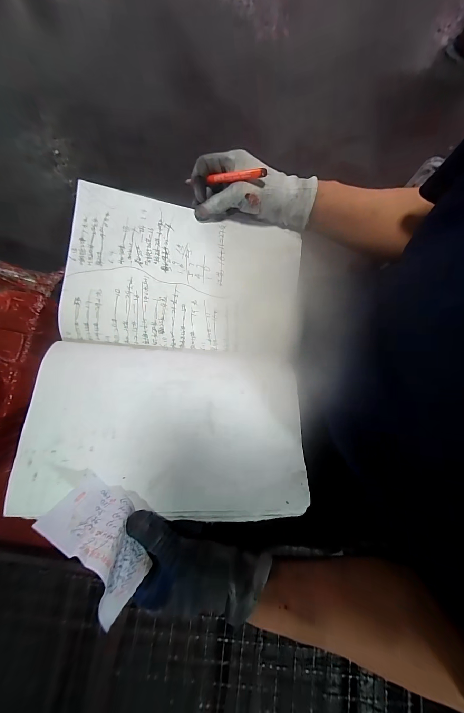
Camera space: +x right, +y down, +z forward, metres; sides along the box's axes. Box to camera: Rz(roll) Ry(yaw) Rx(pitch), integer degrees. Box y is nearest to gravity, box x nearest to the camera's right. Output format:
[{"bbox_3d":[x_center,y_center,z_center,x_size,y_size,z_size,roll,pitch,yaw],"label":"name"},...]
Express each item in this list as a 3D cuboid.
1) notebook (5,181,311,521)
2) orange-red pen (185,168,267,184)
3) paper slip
[{"bbox_3d":[-0.064,-0.018,0.321,0.289,0.070,0.357,2,79,1],"label":"notebook"},{"bbox_3d":[-0.013,-0.222,0.338,0.120,0.008,0.006,18,79,32],"label":"orange-red pen"},{"bbox_3d":[-0.107,0.155,0.231,0.025,0.067,0.100,-43,82,17],"label":"paper slip"}]

